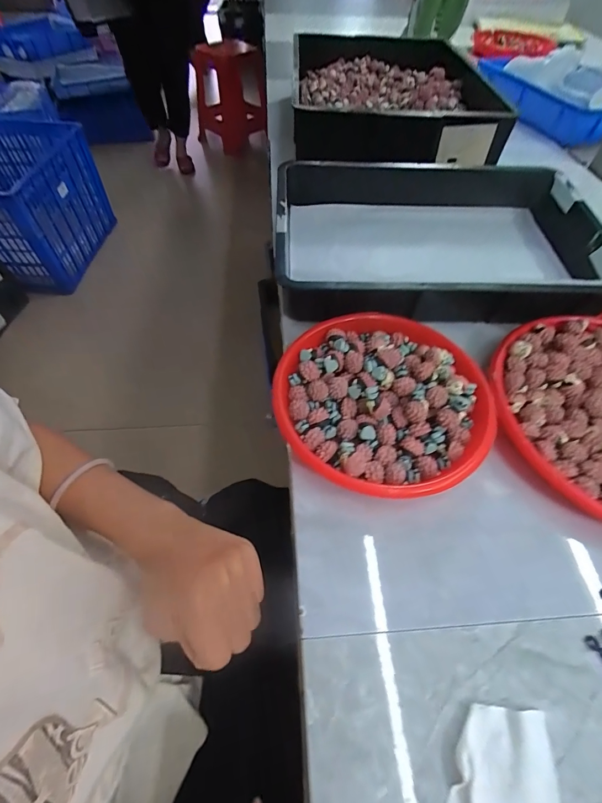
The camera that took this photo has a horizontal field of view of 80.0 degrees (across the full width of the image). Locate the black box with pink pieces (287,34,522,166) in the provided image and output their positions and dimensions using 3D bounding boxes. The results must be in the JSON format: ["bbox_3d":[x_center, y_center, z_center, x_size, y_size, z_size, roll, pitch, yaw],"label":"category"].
[{"bbox_3d":[0.177,-0.600,0.703,0.368,0.083,0.584,1,55,-1],"label":"black box with pink pieces"}]

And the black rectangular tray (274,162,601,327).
[{"bbox_3d":[0.167,-0.210,0.464,0.388,0.074,0.247,-2,55,-3],"label":"black rectangular tray"}]

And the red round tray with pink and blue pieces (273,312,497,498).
[{"bbox_3d":[0.075,-0.005,0.337,0.188,0.043,0.191,1,55,-1],"label":"red round tray with pink and blue pieces"}]

